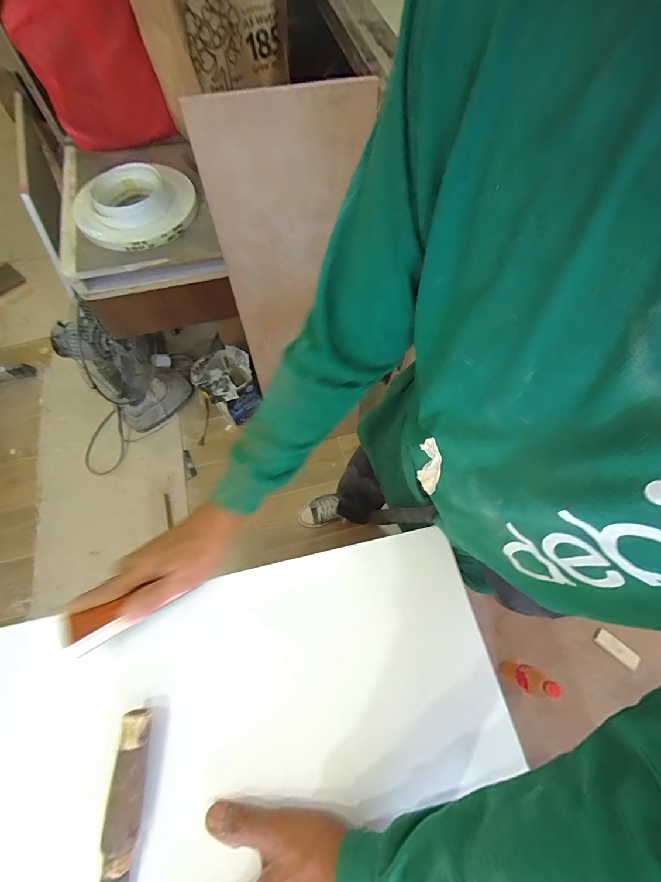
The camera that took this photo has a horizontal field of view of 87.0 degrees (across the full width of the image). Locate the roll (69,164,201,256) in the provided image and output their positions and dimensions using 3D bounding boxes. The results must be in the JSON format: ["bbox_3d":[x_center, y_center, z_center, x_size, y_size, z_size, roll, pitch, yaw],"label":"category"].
[{"bbox_3d":[-0.442,-0.551,0.803,0.248,0.067,0.229,0,66,-1],"label":"roll"}]

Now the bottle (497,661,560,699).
[{"bbox_3d":[0.435,0.532,0.791,0.050,0.227,0.052,0,66,-1],"label":"bottle"}]

